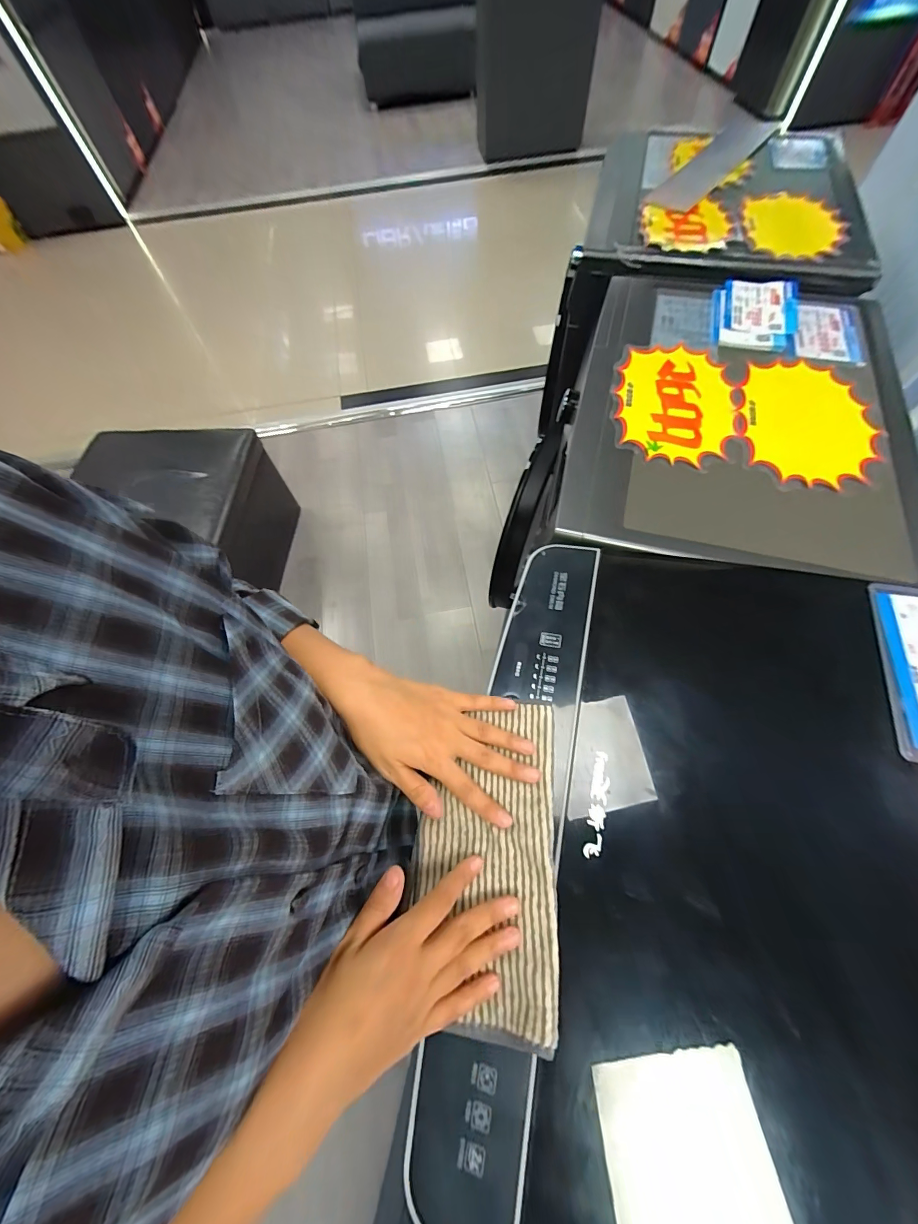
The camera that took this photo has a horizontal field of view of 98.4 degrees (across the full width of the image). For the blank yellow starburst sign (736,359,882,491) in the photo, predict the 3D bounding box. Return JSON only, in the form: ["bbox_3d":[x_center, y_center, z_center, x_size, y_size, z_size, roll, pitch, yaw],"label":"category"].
[{"bbox_3d":[0.489,-0.269,0.557,0.171,0.009,0.247,6,63,6],"label":"blank yellow starburst sign"}]

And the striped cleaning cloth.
[{"bbox_3d":[0.019,0.186,0.316,0.109,0.016,0.222,-1,62,12],"label":"striped cleaning cloth"}]

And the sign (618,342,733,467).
[{"bbox_3d":[0.315,-0.312,0.581,0.156,0.009,0.247,10,65,4],"label":"sign"}]

